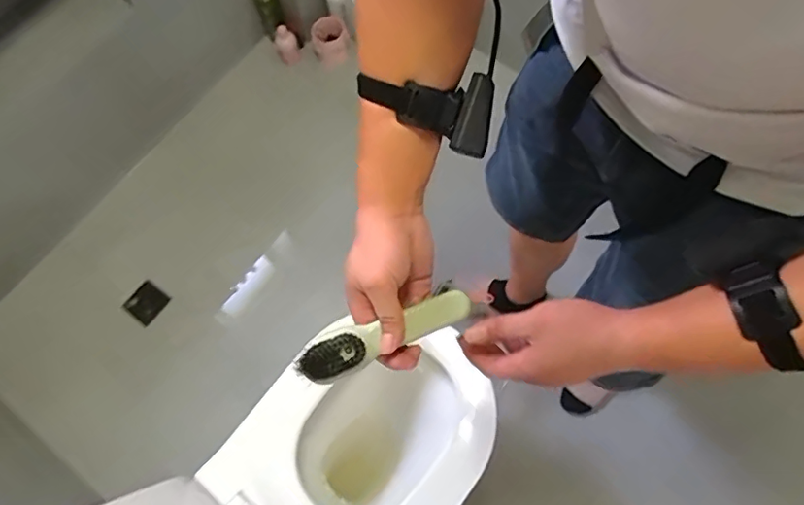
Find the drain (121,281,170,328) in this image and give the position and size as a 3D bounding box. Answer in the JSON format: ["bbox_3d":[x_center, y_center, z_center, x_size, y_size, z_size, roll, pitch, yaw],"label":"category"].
[{"bbox_3d":[-0.675,0.132,1.468,0.092,0.019,0.092,36,67,8],"label":"drain"}]

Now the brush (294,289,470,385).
[{"bbox_3d":[-0.017,0.074,0.511,0.160,0.021,0.042,-23,70,-8],"label":"brush"}]

